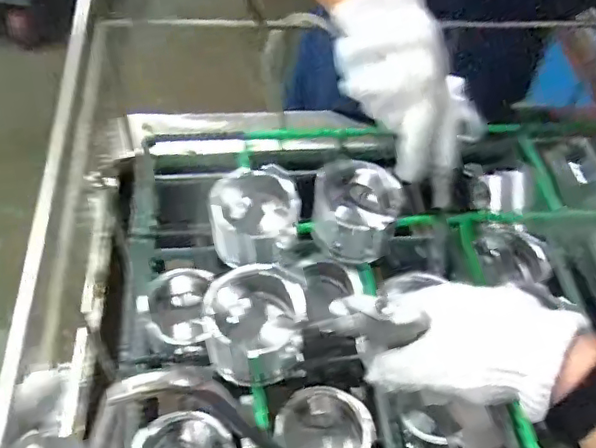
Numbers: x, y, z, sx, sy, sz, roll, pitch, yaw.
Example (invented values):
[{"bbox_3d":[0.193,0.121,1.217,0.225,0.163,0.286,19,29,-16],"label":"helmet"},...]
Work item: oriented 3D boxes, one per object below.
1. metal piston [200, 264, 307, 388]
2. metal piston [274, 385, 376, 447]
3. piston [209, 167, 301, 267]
[{"bbox_3d":[-0.042,0.094,0.565,0.092,0.090,0.100,2,54,-3],"label":"metal piston"},{"bbox_3d":[0.027,0.215,0.587,0.096,0.056,0.085,28,57,15],"label":"metal piston"},{"bbox_3d":[-0.049,-0.008,0.643,0.095,0.078,0.092,-4,54,-8],"label":"piston"}]

